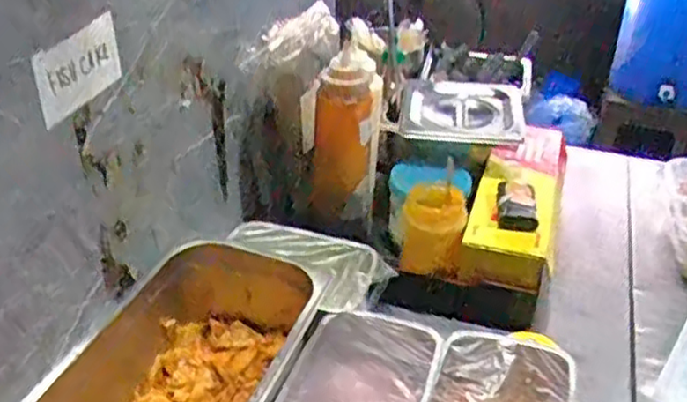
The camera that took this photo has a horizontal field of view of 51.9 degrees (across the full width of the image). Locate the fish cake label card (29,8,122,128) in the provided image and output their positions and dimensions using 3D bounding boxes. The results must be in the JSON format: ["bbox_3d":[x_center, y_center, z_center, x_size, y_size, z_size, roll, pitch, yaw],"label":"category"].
[{"bbox_3d":[-0.203,-0.103,0.547,0.005,0.055,0.096,11,34,16],"label":"fish cake label card"}]

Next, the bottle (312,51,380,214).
[{"bbox_3d":[0.001,-0.088,0.860,0.079,0.190,0.084,2,32,2],"label":"bottle"}]

